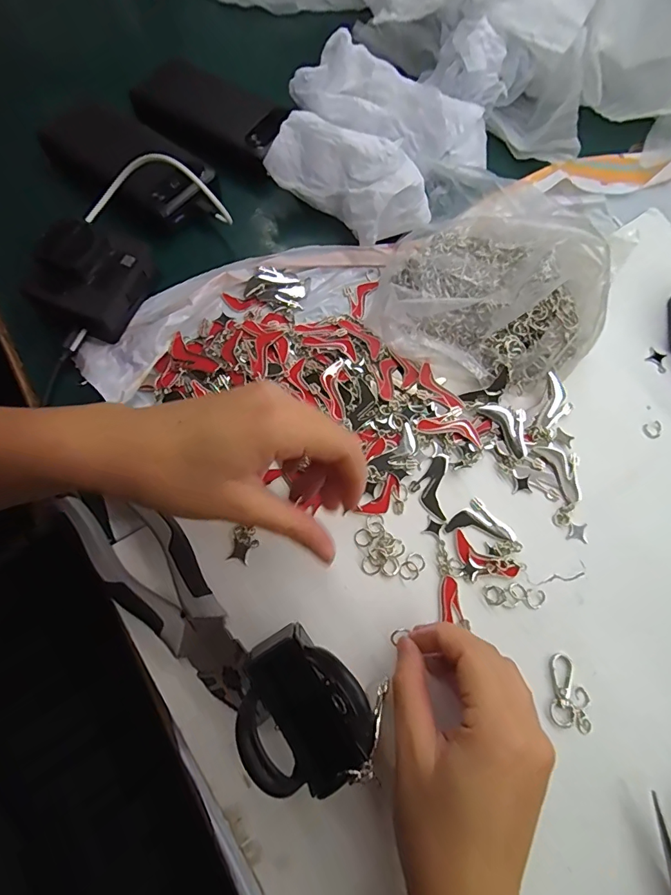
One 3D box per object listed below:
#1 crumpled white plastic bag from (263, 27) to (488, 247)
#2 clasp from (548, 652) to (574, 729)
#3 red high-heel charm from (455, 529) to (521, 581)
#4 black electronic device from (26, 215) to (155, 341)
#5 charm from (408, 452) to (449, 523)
[{"bbox_3d":[0.033,-0.262,0.391,0.178,0.054,0.165,36,74,10],"label":"crumpled white plastic bag"},{"bbox_3d":[0.140,0.149,0.277,0.015,0.004,0.042,12,71,2],"label":"clasp"},{"bbox_3d":[0.099,0.076,0.302,0.047,0.005,0.021,32,73,8],"label":"red high-heel charm"},{"bbox_3d":[-0.186,-0.131,0.343,0.063,0.039,0.077,23,72,5],"label":"black electronic device"},{"bbox_3d":[0.067,0.026,0.320,0.026,0.004,0.049,7,71,0],"label":"charm"}]

